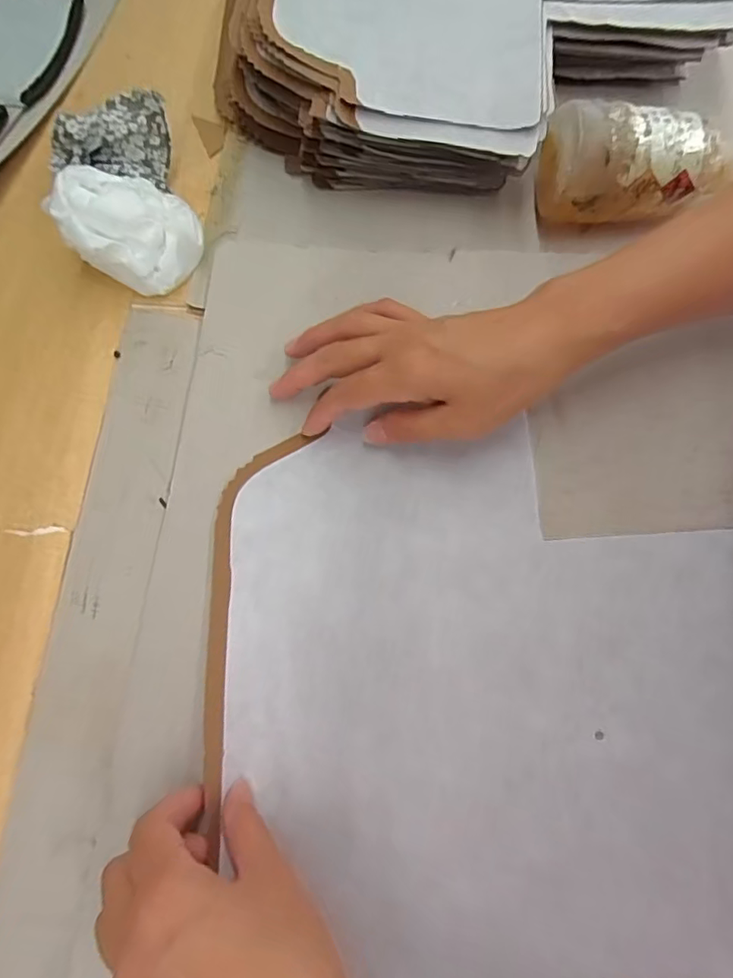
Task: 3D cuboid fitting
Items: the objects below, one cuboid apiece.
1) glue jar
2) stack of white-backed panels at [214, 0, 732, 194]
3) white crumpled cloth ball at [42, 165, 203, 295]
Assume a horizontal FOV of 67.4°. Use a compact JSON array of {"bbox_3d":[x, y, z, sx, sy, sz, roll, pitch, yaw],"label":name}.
[{"bbox_3d":[0.170,-0.206,0.351,0.107,0.056,0.059,-1,73,2],"label":"glue jar"},{"bbox_3d":[0.078,-0.394,0.416,0.362,0.072,0.385,10,74,5],"label":"stack of white-backed panels"},{"bbox_3d":[-0.154,-0.172,0.364,0.081,0.061,0.067,-37,75,-9],"label":"white crumpled cloth ball"}]

